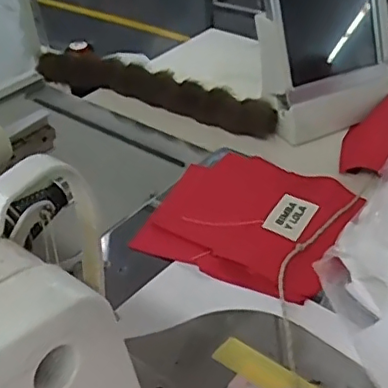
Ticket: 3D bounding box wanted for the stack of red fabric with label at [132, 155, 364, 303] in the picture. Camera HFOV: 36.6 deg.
[{"bbox_3d":[0.055,0.017,0.548,0.166,0.017,0.166,16,41,23],"label":"stack of red fabric with label"}]

